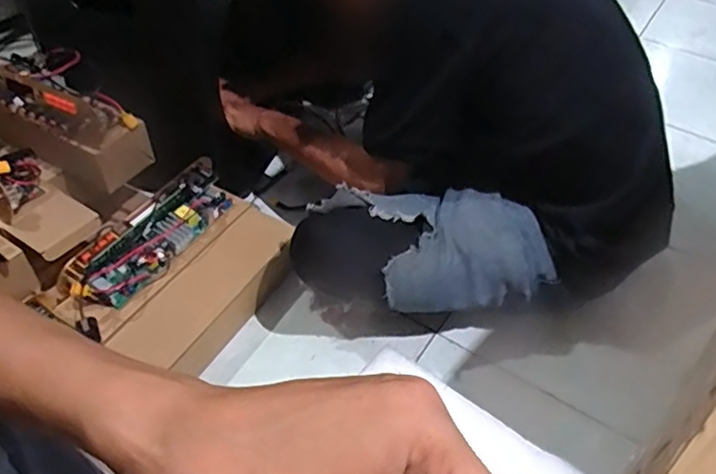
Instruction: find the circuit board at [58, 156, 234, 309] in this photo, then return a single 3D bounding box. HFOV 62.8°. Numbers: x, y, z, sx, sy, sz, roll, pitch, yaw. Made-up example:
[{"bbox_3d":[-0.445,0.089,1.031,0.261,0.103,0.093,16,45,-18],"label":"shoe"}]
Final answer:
[{"bbox_3d":[-0.282,-0.004,0.823,0.069,0.059,0.280,25,49,18],"label":"circuit board"}]

